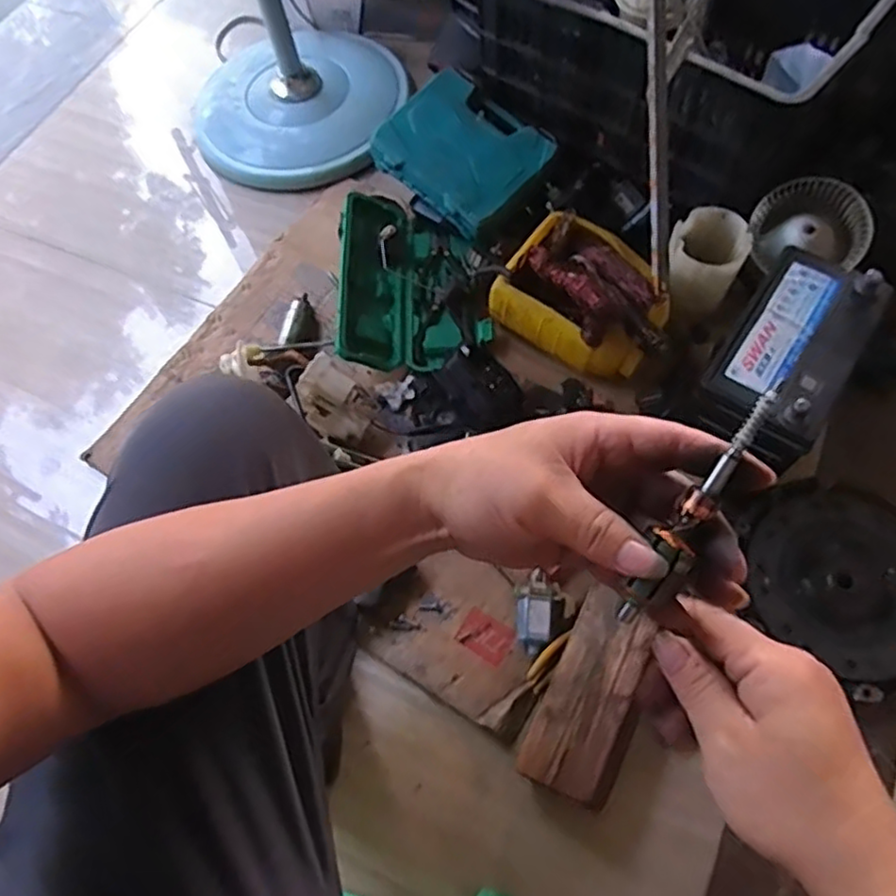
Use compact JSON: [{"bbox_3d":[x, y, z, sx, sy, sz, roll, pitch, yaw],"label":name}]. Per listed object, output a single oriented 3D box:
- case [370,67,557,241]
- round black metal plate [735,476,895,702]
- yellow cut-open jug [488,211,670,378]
[{"bbox_3d":[0.023,-0.454,1.024,0.236,0.065,0.198,41,82,12],"label":"case"},{"bbox_3d":[0.454,0.155,0.760,0.243,0.053,0.235,37,73,19],"label":"round black metal plate"},{"bbox_3d":[0.185,-0.210,0.879,0.227,0.089,0.173,37,73,19],"label":"yellow cut-open jug"}]

